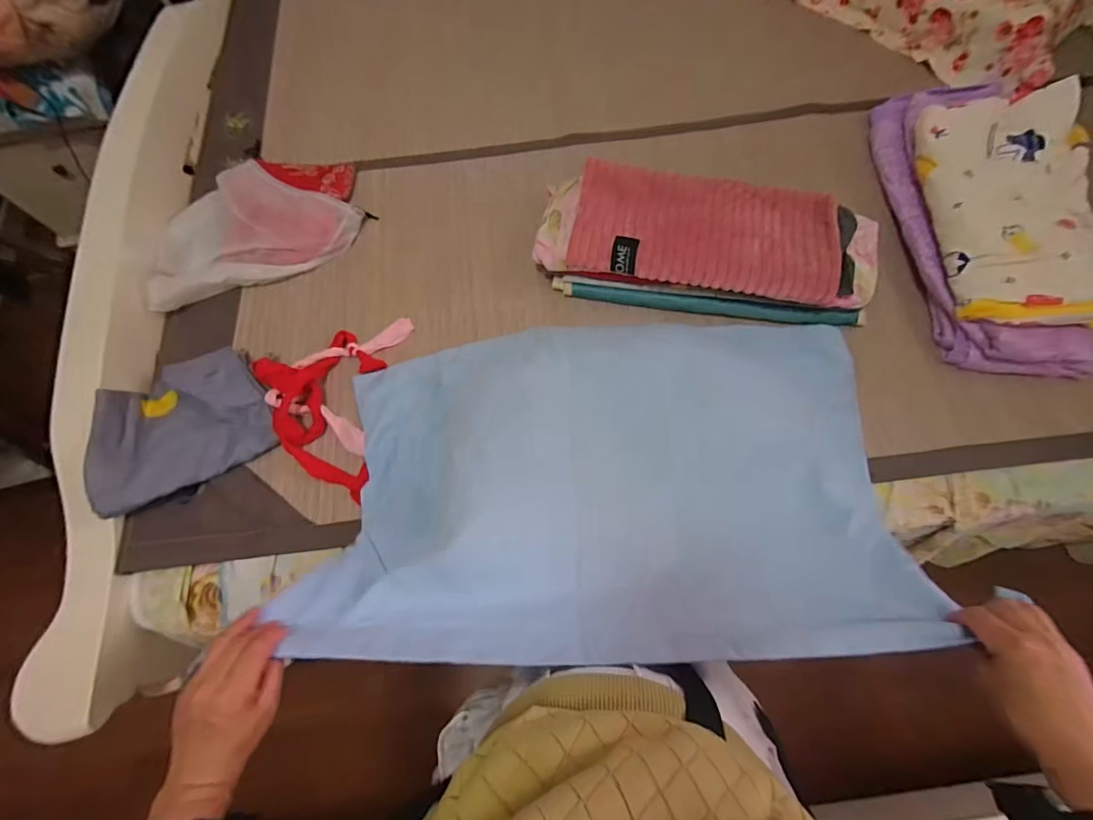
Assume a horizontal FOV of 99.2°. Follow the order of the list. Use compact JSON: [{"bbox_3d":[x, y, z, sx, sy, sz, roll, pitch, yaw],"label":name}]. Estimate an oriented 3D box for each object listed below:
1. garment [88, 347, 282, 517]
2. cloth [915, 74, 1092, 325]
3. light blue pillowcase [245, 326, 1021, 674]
[{"bbox_3d":[-0.549,0.021,0.698,0.237,0.093,0.188,-34,73,-9],"label":"garment"},{"bbox_3d":[0.719,-0.315,0.712,0.203,0.070,0.394,4,71,4],"label":"cloth"},{"bbox_3d":[0.065,0.056,0.588,0.674,0.201,0.433,-3,70,1],"label":"light blue pillowcase"}]

